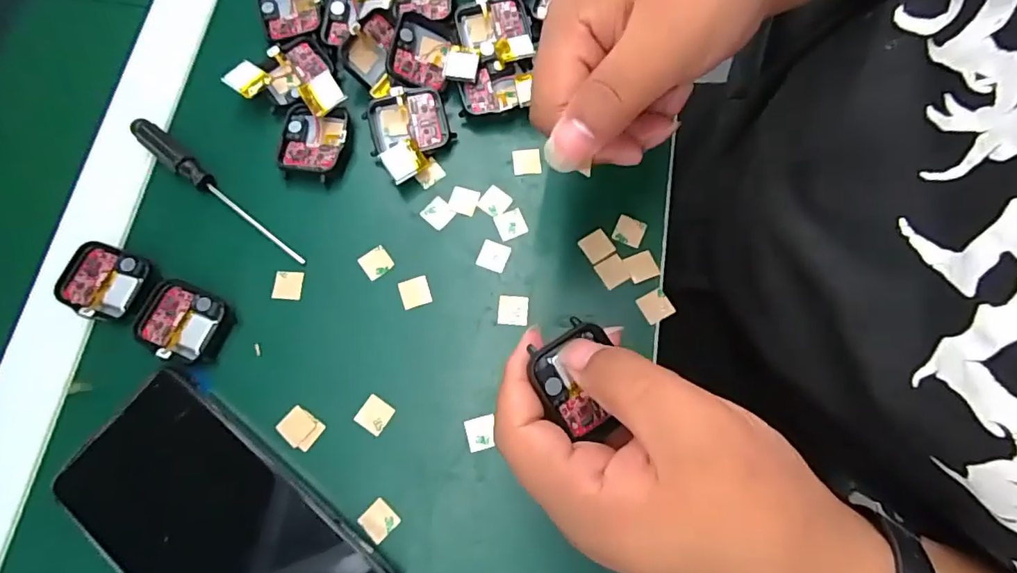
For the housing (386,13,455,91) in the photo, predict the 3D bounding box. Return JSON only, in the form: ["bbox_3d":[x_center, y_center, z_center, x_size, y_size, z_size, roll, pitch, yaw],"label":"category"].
[{"bbox_3d":[-0.052,-0.137,0.312,0.033,0.010,0.042,14,76,-21],"label":"housing"}]

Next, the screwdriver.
[{"bbox_3d":[-0.165,-0.054,0.299,0.129,0.011,0.013,37,78,12],"label":"screwdriver"}]

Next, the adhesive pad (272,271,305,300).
[{"bbox_3d":[-0.120,-0.001,0.288,0.015,0.004,0.016,3,74,3],"label":"adhesive pad"}]

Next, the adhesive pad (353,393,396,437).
[{"bbox_3d":[-0.067,0.064,0.266,0.016,0.004,0.016,33,77,11],"label":"adhesive pad"}]

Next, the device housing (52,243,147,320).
[{"bbox_3d":[-0.216,-0.004,0.284,0.041,0.007,0.038,13,75,6],"label":"device housing"}]

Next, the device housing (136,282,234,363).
[{"bbox_3d":[-0.169,0.019,0.278,0.049,0.008,0.037,20,75,8],"label":"device housing"}]

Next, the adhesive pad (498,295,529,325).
[{"bbox_3d":[0.002,0.012,0.279,0.015,0.004,0.015,4,74,3],"label":"adhesive pad"}]

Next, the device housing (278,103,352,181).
[{"bbox_3d":[-0.111,-0.082,0.306,0.037,0.012,0.043,2,74,3],"label":"device housing"}]

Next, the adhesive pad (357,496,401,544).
[{"bbox_3d":[-0.062,0.111,0.253,0.016,0.004,0.016,43,80,13],"label":"adhesive pad"}]

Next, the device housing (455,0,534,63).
[{"bbox_3d":[-0.008,-0.151,0.316,0.043,0.009,0.047,-8,73,0],"label":"device housing"}]

